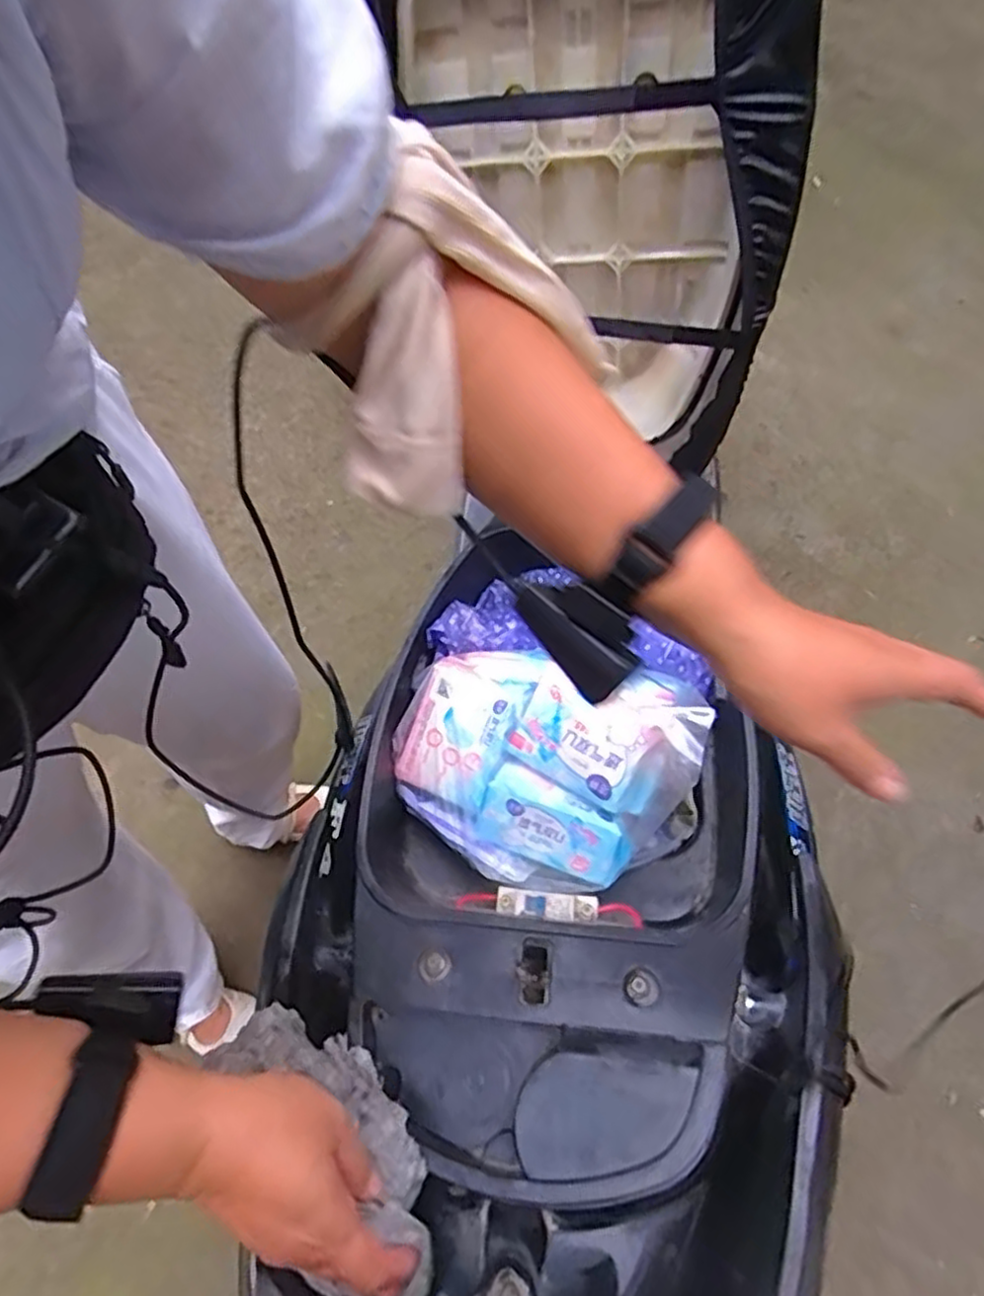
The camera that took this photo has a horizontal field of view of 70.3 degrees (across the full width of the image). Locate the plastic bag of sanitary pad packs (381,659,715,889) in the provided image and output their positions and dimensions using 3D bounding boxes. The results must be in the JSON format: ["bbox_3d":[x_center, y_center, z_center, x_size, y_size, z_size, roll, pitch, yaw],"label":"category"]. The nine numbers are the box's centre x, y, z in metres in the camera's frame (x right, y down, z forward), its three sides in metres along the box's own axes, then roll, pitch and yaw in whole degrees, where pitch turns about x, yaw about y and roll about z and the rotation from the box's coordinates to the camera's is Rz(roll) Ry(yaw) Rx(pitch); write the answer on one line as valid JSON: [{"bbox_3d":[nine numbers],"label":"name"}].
[{"bbox_3d":[0.039,0.087,0.580,0.248,0.098,0.206,12,63,4],"label":"plastic bag of sanitary pad packs"}]

